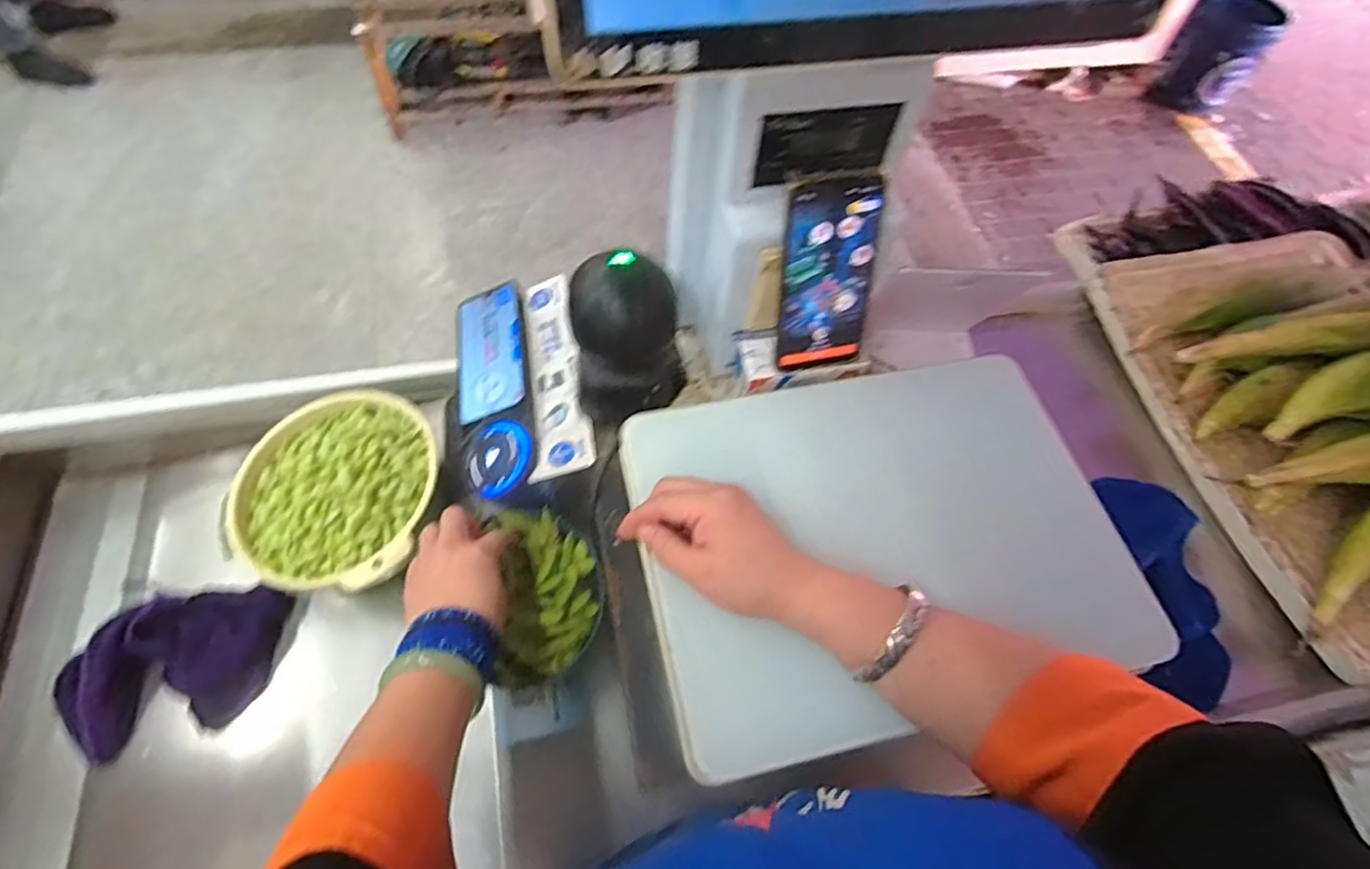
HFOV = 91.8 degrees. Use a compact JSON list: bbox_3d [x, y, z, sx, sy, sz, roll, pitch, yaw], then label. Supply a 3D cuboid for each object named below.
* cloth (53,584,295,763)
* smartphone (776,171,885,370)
[{"bbox_3d":[-0.487,0.216,0.617,0.217,0.074,0.128,-14,62,-12],"label":"cloth"},{"bbox_3d":[0.111,-0.121,0.511,0.075,0.150,0.009,-11,40,-9],"label":"smartphone"}]

